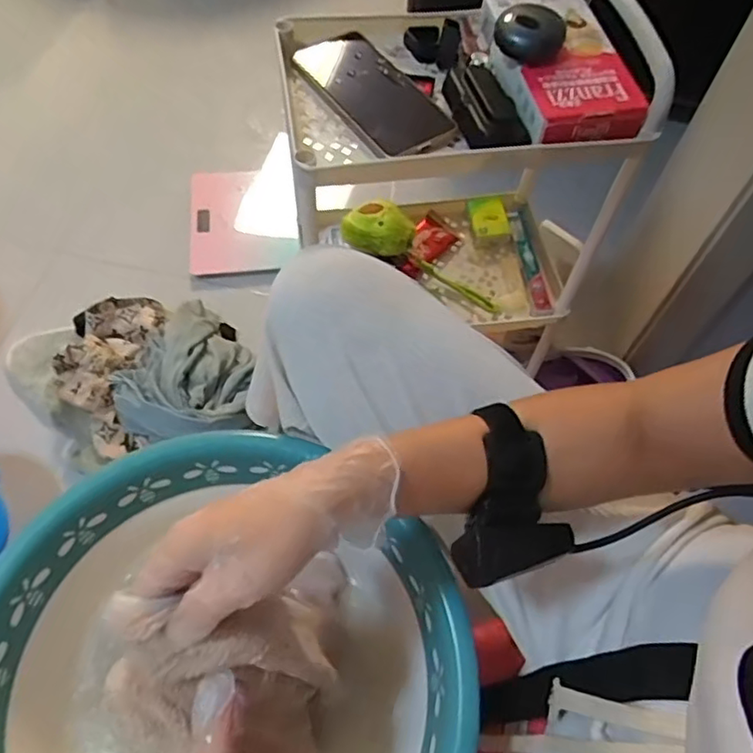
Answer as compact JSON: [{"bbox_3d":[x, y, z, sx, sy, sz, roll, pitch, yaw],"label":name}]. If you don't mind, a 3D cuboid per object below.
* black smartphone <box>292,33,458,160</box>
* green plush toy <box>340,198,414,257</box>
[{"bbox_3d":[-0.007,-0.256,0.548,0.079,0.014,0.168,-32,66,-20],"label":"black smartphone"},{"bbox_3d":[0.005,-0.186,0.758,0.088,0.056,0.072,15,60,7],"label":"green plush toy"}]

